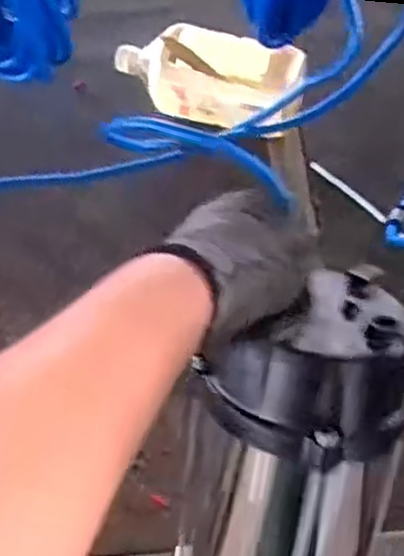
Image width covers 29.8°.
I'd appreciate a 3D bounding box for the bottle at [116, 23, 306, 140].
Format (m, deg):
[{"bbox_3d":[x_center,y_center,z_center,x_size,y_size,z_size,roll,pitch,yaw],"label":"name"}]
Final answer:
[{"bbox_3d":[0.003,-0.223,0.838,0.213,0.093,0.086,19,61,14],"label":"bottle"}]

